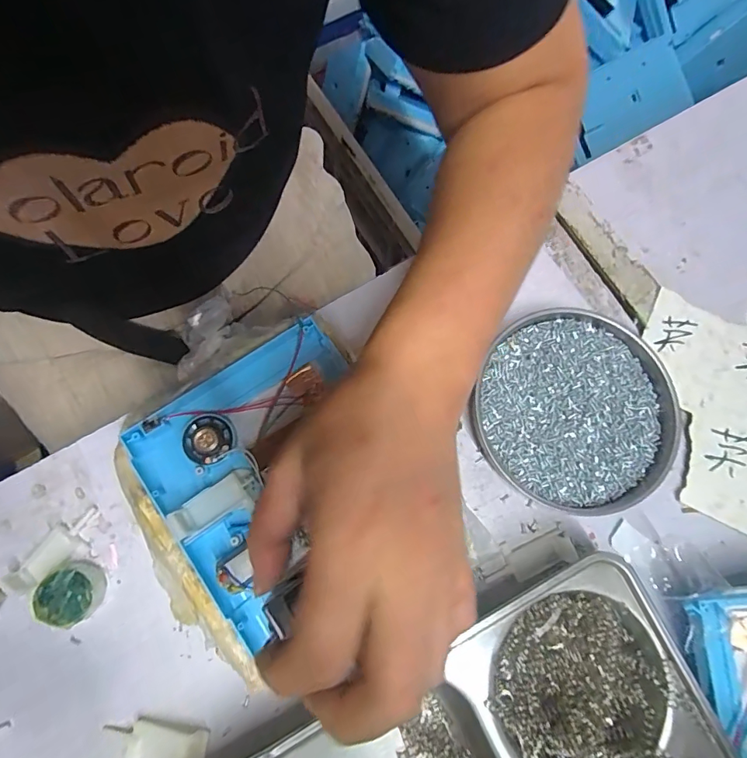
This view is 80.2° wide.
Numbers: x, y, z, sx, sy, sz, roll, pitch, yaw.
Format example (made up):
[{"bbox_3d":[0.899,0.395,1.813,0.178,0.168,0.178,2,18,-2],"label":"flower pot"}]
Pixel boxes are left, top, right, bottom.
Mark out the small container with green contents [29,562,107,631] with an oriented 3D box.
[{"bbox_3d":[-0.181,0.128,0.263,0.033,0.016,0.033,0,71,-1],"label":"small container with green contents"}]

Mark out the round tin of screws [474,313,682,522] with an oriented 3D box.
[{"bbox_3d":[0.141,0.025,0.311,0.138,0.028,0.132,1,75,-4],"label":"round tin of screws"}]

